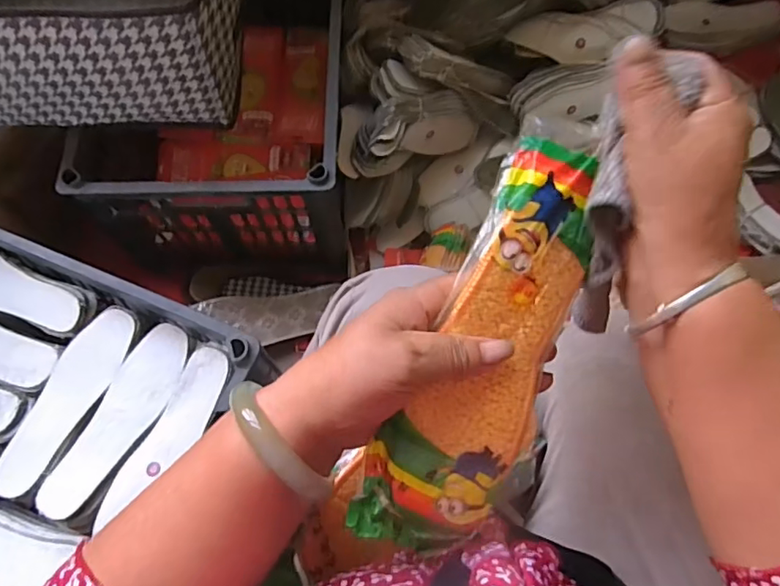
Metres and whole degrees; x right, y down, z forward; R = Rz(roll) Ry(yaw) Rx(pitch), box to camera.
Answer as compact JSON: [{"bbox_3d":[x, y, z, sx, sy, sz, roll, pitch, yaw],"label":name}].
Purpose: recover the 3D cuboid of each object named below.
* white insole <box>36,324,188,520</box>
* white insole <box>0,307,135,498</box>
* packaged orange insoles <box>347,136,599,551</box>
[{"bbox_3d":[-0.297,0.138,0.619,0.068,0.015,0.221,24,71,8],"label":"white insole"},{"bbox_3d":[-0.367,0.116,0.631,0.069,0.020,0.218,27,71,9],"label":"white insole"},{"bbox_3d":[0.053,0.032,0.299,0.073,0.028,0.225,22,96,8],"label":"packaged orange insoles"}]

